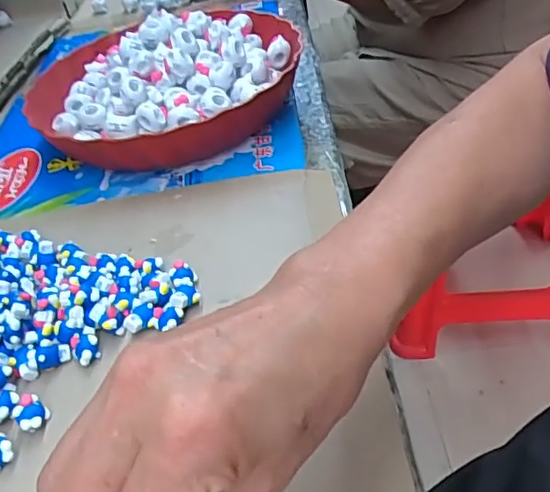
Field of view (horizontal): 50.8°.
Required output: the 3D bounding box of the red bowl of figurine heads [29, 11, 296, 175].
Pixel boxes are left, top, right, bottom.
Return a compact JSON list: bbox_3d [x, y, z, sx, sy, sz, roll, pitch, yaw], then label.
[{"bbox_3d":[-0.096,-0.146,0.513,0.232,0.077,0.219,-6,41,6],"label":"red bowl of figurine heads"}]

